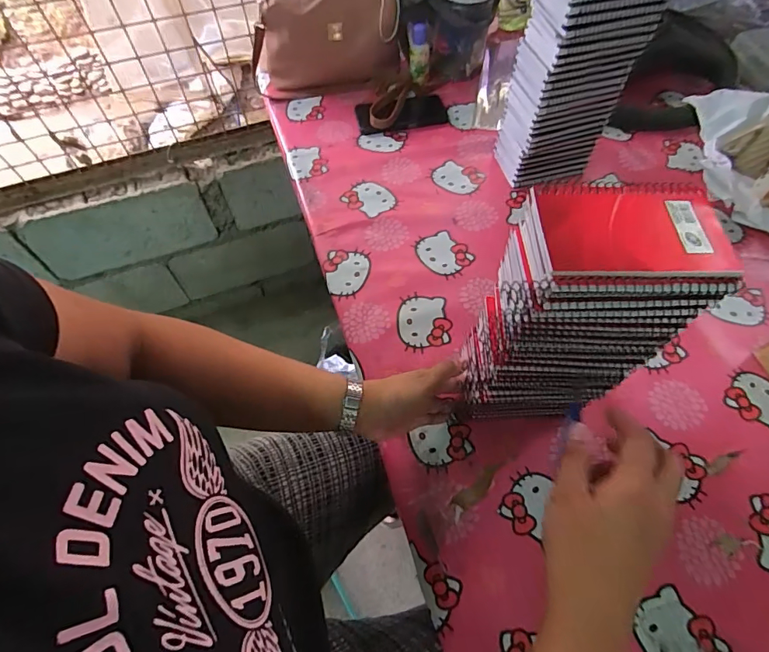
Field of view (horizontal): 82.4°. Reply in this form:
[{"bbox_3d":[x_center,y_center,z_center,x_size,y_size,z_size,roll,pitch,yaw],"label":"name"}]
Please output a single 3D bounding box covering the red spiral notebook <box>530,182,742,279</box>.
[{"bbox_3d":[0.179,-0.072,0.317,0.129,0.010,0.083,-1,61,1],"label":"red spiral notebook"}]

